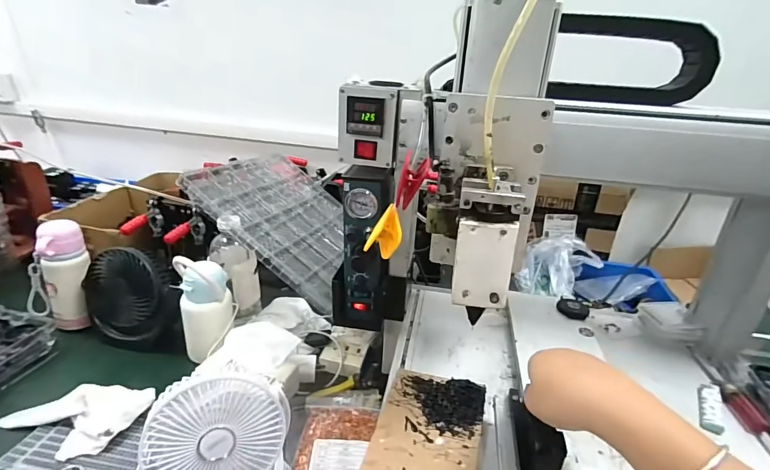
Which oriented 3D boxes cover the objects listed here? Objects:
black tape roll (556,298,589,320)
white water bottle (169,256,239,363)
[{"bbox_3d":[0.307,0.120,0.668,0.047,0.015,0.047,3,25,-1],"label":"black tape roll"},{"bbox_3d":[-0.304,0.129,0.704,0.088,0.169,0.067,-6,26,-20],"label":"white water bottle"}]

